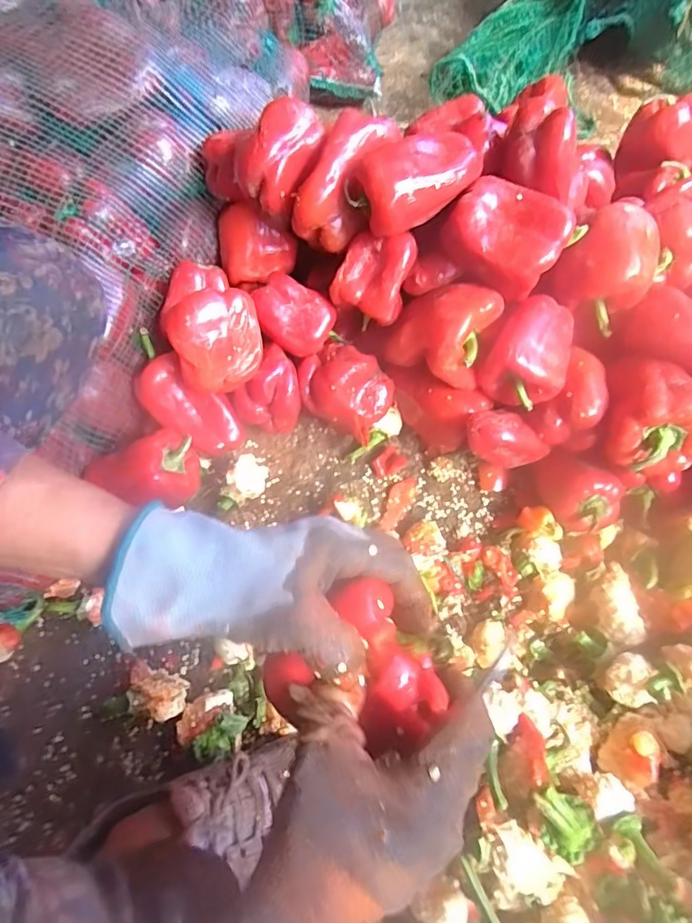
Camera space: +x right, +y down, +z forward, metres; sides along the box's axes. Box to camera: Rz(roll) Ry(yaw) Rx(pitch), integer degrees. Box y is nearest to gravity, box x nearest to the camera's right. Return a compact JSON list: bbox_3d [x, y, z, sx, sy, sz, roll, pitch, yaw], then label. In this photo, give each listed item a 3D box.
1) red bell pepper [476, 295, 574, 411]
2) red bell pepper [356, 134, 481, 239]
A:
[{"bbox_3d":[0.162,-0.092,0.447,0.069,0.073,0.069,0,62,1],"label":"red bell pepper"},{"bbox_3d":[0.058,-0.224,0.408,0.090,0.050,0.058,-29,65,-13],"label":"red bell pepper"}]

